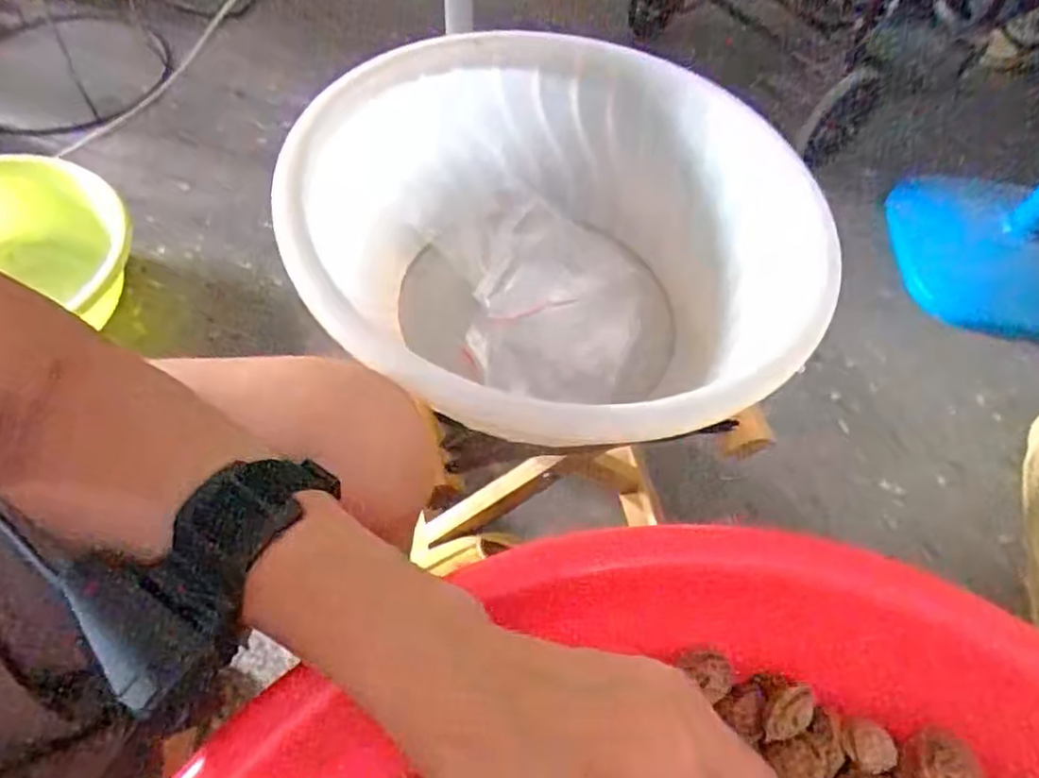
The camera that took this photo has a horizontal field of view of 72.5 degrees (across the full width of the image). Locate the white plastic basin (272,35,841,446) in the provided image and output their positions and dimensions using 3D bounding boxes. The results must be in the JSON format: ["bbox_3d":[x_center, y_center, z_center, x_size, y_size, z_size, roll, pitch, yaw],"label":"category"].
[{"bbox_3d":[0.022,-0.091,0.508,0.325,0.168,0.296,2,56,-3],"label":"white plastic basin"}]

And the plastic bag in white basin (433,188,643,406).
[{"bbox_3d":[0.021,-0.078,0.566,0.154,0.047,0.187,-3,56,-6],"label":"plastic bag in white basin"}]

